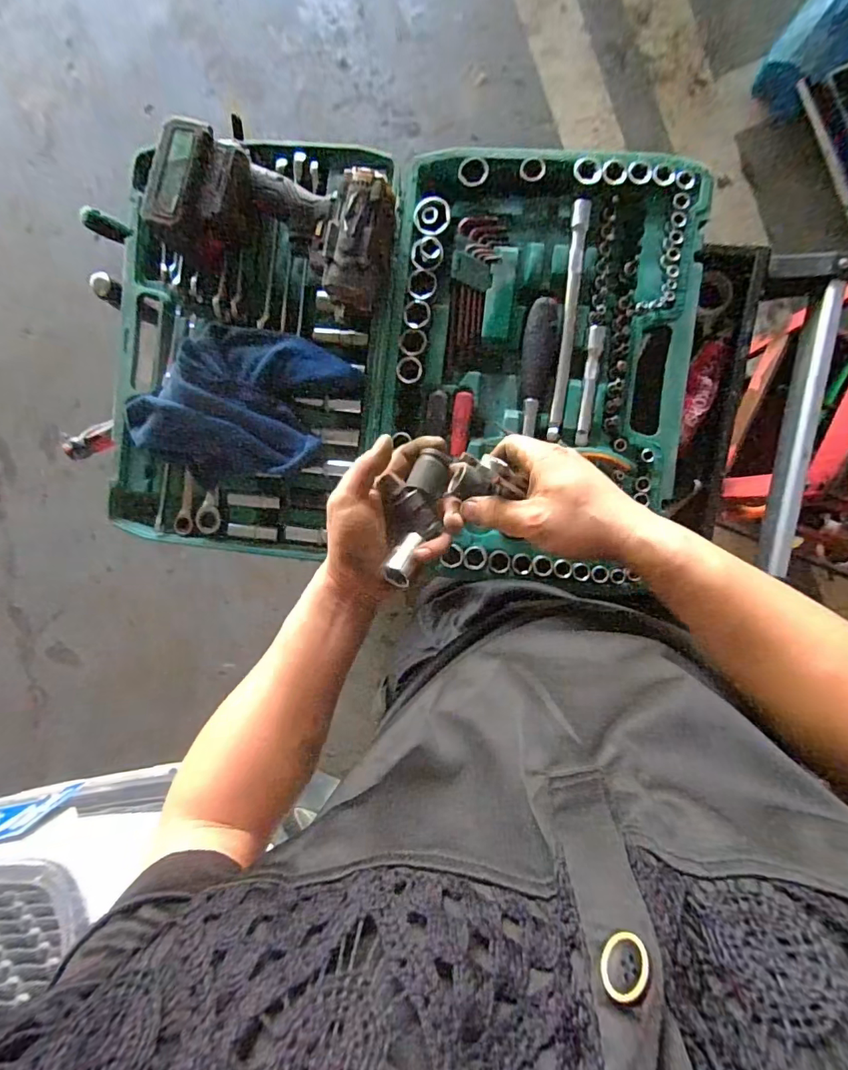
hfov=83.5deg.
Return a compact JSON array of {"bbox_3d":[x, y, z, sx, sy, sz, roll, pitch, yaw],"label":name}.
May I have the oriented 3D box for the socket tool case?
[{"bbox_3d":[-0.041,-0.181,0.491,0.607,0.074,0.432,7,94,7],"label":"socket tool case"}]

